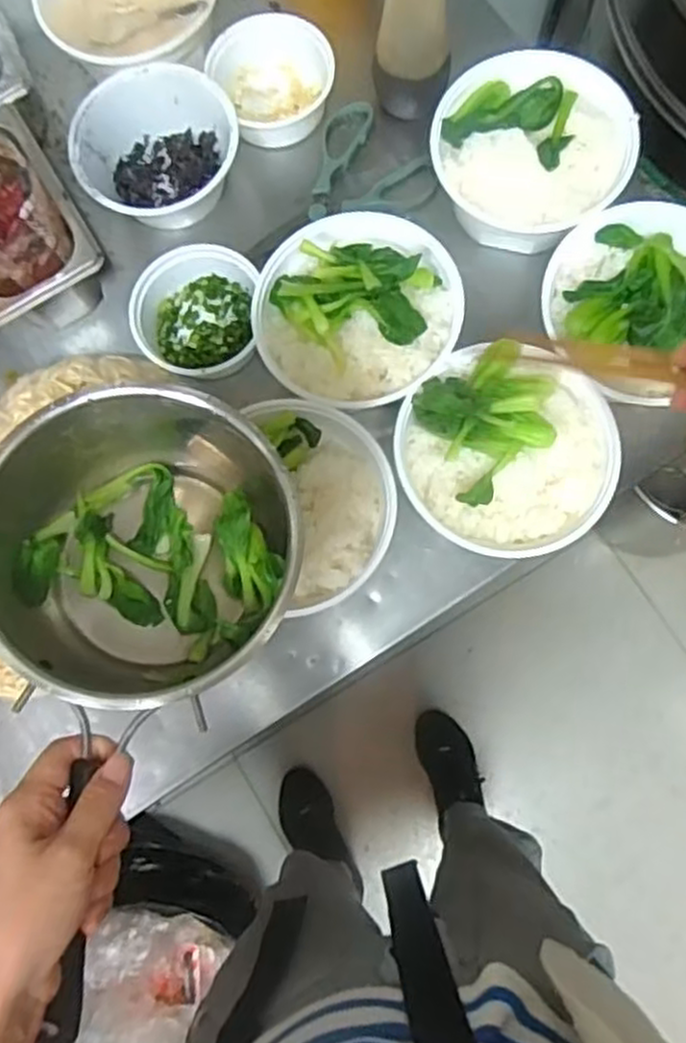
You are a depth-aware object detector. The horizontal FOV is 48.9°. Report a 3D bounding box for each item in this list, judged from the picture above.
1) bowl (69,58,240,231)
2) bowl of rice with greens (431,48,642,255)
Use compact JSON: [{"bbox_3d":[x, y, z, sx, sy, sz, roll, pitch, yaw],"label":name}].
[{"bbox_3d":[-0.168,-0.334,0.691,0.142,0.077,0.133,-19,80,-4],"label":"bowl"},{"bbox_3d":[0.156,-0.309,0.647,0.165,0.073,0.161,29,80,5],"label":"bowl of rice with greens"}]

